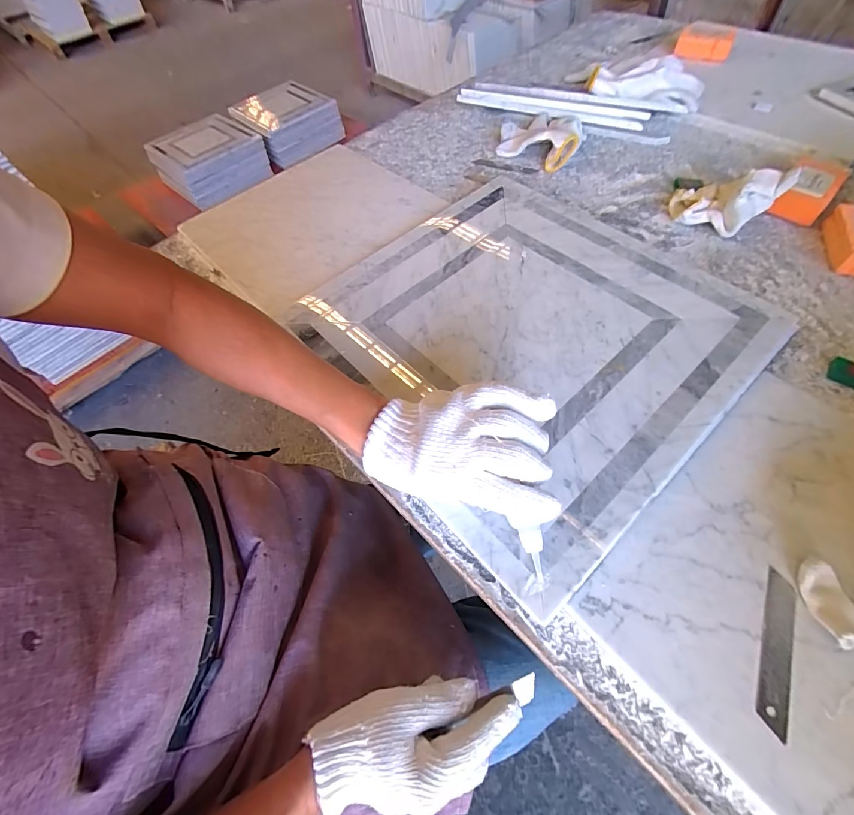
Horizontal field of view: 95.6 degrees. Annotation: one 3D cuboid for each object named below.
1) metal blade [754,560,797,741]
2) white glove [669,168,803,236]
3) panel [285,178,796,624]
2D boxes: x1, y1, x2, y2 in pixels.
[{"bbox_3d":[0.239,0.163,0.264,0.018,0.004,0.101,23,63,17],"label":"metal blade"},{"bbox_3d":[0.367,-0.260,0.477,0.107,0.059,0.082,36,69,23],"label":"white glove"},{"bbox_3d":[0.095,-0.084,0.405,0.379,0.007,0.383,-39,64,-16],"label":"panel"}]

